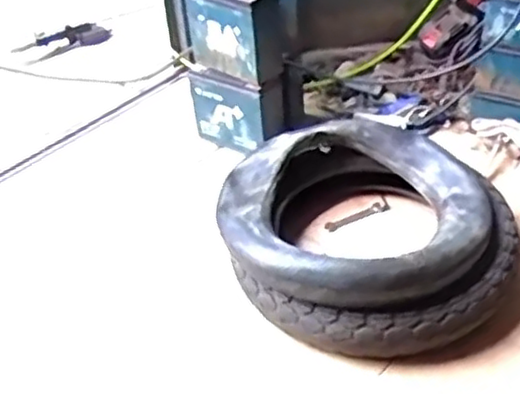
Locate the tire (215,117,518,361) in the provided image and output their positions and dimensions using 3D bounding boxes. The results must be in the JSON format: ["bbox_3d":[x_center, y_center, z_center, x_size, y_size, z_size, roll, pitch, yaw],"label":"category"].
[{"bbox_3d":[0.165,0.050,1.098,0.451,0.146,0.422,1,40,10],"label":"tire"}]

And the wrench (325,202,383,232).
[{"bbox_3d":[0.171,0.039,1.233,0.115,0.014,0.021,-21,41,-16],"label":"wrench"}]

